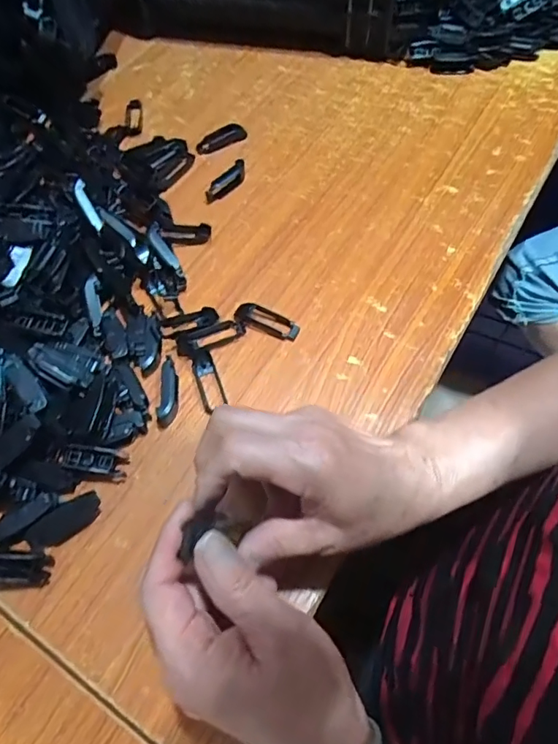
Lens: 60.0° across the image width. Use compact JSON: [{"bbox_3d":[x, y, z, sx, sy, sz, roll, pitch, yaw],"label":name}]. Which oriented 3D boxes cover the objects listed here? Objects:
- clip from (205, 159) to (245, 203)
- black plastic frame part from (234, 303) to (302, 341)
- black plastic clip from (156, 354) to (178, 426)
[{"bbox_3d":[-0.052,-0.190,0.482,0.010,0.018,0.051,36,69,19],"label":"clip"},{"bbox_3d":[-0.011,-0.044,0.406,0.058,0.013,0.024,19,65,12],"label":"black plastic frame part"},{"bbox_3d":[-0.085,0.013,0.375,0.013,0.013,0.056,0,62,3],"label":"black plastic clip"}]

